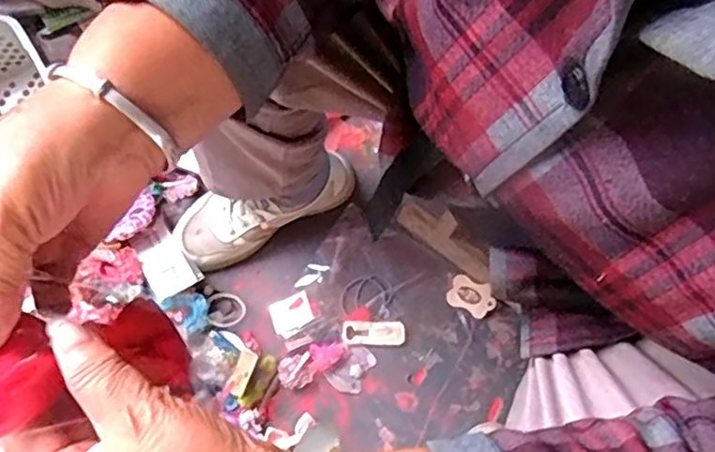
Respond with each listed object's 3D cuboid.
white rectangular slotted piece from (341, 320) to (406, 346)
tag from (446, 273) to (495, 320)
[{"bbox_3d":[0.020,0.132,0.775,0.078,0.013,0.031,-1,75,-2],"label":"white rectangular slotted piece"},{"bbox_3d":[0.143,0.088,0.786,0.058,0.011,0.042,28,94,6],"label":"tag"}]

